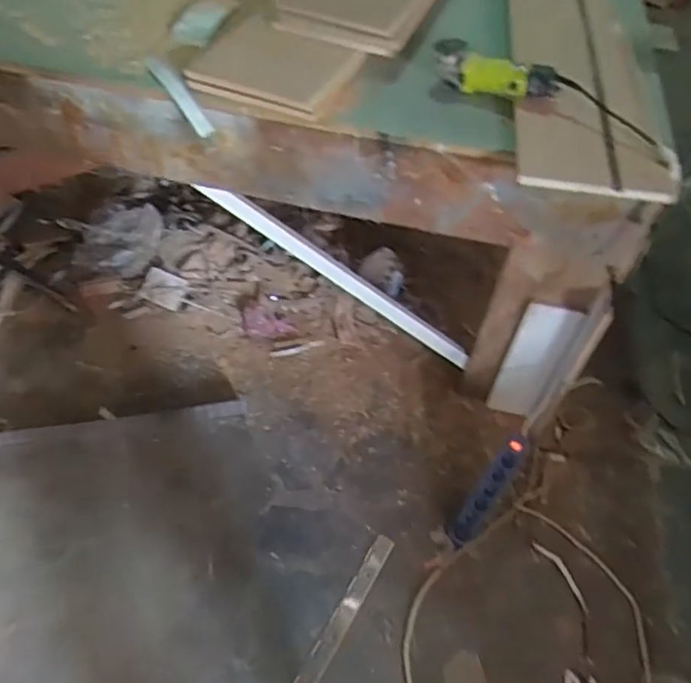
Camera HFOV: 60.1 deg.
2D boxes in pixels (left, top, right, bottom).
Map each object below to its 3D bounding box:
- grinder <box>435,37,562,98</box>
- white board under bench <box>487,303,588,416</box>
[{"bbox_3d":[0.307,-0.555,1.227,0.258,0.079,0.106,16,52,9],"label":"grinder"},{"bbox_3d":[0.462,0.058,1.486,0.122,0.371,0.018,35,45,25],"label":"white board under bench"}]

